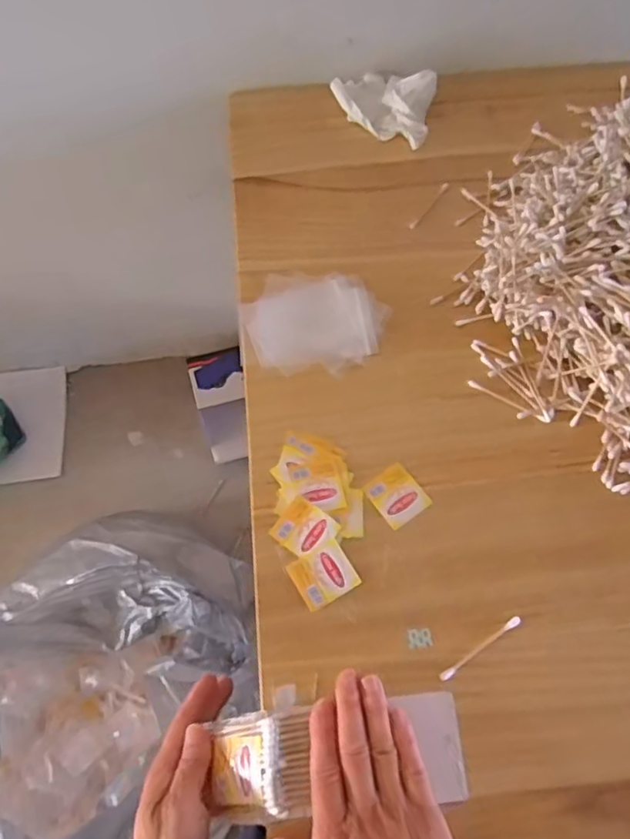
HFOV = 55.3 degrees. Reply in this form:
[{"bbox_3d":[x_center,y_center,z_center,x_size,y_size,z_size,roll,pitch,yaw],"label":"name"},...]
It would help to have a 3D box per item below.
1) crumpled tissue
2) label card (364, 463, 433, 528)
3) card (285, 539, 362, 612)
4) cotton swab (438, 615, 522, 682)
[{"bbox_3d":[0.084,-0.369,0.699,0.127,0.043,0.086,29,67,15],"label":"crumpled tissue"},{"bbox_3d":[0.069,0.063,0.499,0.041,0.005,0.045,-32,67,-16],"label":"label card"},{"bbox_3d":[0.007,0.120,0.468,0.045,0.004,0.040,-27,65,-12],"label":"card"},{"bbox_3d":[0.122,0.168,0.442,0.073,0.004,0.007,-31,66,-14],"label":"cotton swab"}]

